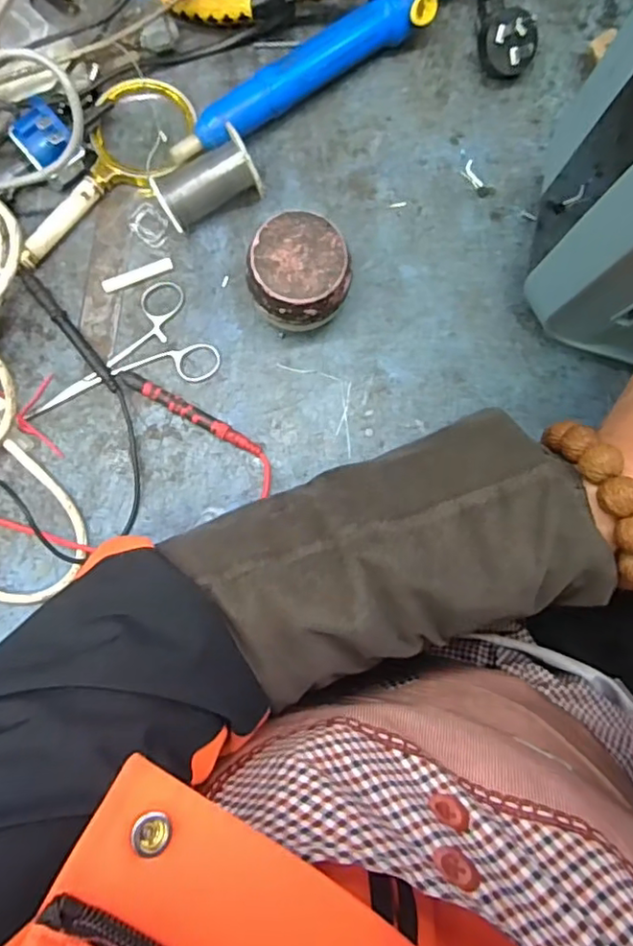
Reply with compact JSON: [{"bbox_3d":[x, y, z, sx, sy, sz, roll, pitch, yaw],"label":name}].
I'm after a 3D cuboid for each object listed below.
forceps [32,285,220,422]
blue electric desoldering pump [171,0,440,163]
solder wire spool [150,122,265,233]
[{"bbox_3d":[-0.126,-0.082,0.387,0.120,0.005,0.069,-12,84,-3],"label":"forceps"},{"bbox_3d":[0.039,-0.287,0.400,0.303,0.034,0.028,-35,86,-5],"label":"blue electric desoldering pump"},{"bbox_3d":[-0.070,-0.182,0.386,0.062,0.039,0.037,-24,85,-4],"label":"solder wire spool"}]

